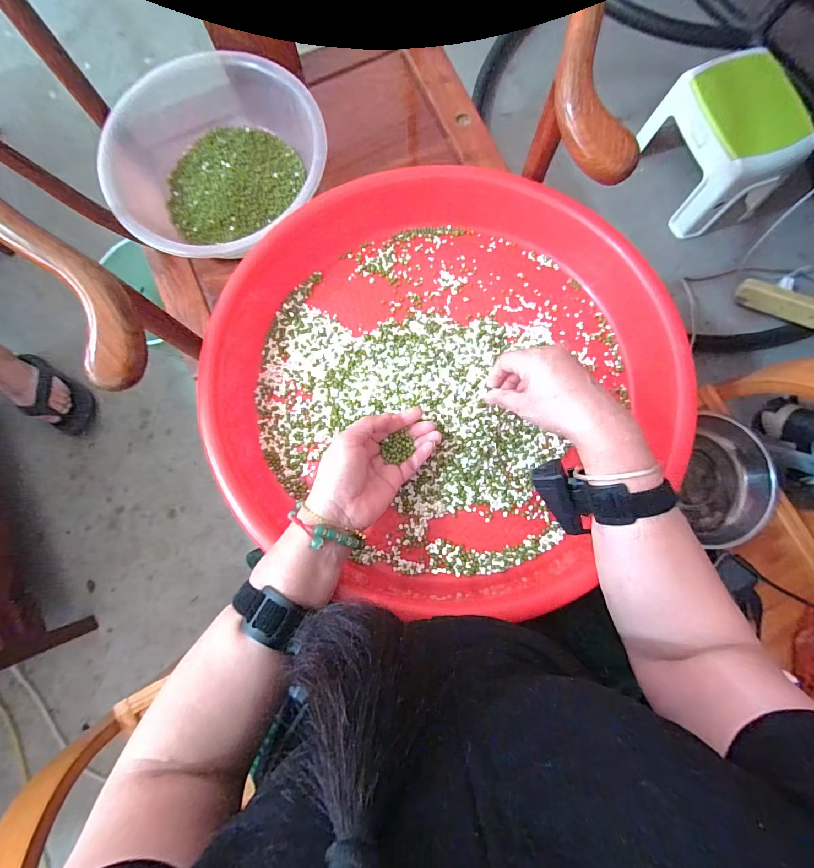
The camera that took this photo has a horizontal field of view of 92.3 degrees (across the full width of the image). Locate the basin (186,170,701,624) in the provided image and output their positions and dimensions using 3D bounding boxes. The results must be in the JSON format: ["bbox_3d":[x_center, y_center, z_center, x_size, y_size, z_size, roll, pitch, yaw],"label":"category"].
[{"bbox_3d":[0.040,-0.076,0.455,0.497,0.101,0.476,0,82,0],"label":"basin"}]

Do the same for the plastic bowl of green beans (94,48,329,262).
[{"bbox_3d":[-0.272,-0.398,0.567,0.290,0.099,0.265,0,82,0],"label":"plastic bowl of green beans"}]

